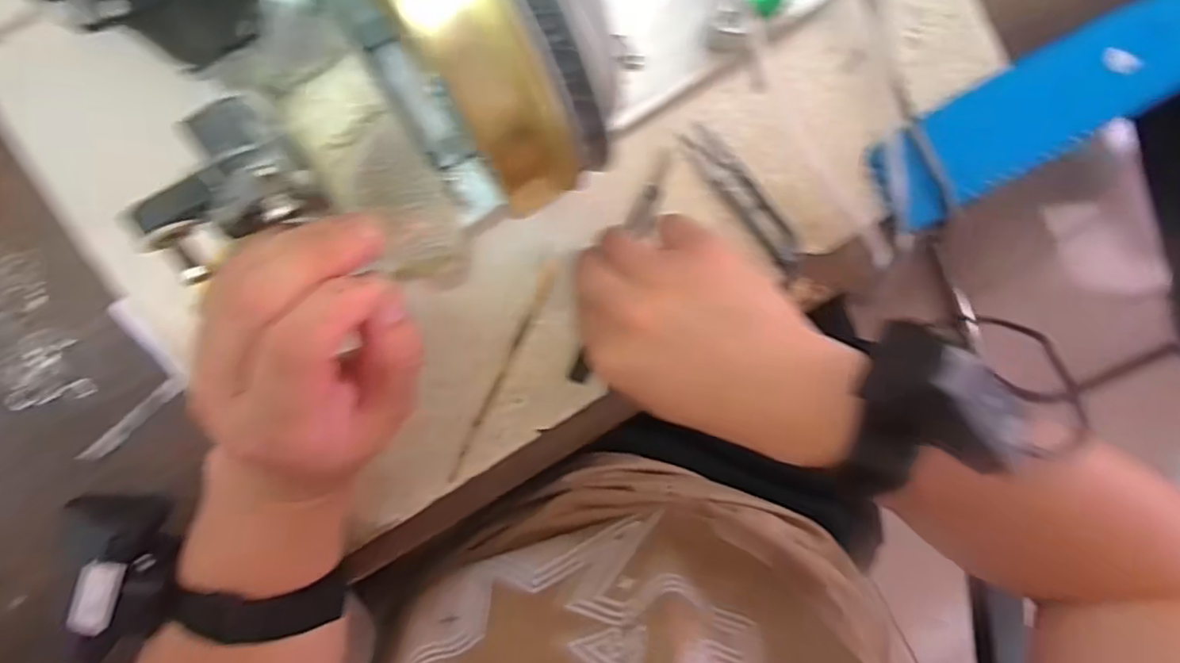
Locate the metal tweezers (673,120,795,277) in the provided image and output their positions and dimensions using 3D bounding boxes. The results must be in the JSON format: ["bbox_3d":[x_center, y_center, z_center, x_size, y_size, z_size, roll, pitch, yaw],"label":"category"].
[{"bbox_3d":[0.096,-0.083,0.384,0.022,0.004,0.105,-42,98,-2],"label":"metal tweezers"}]

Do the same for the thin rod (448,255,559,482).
[{"bbox_3d":[-0.053,0.024,0.372,0.007,0.008,0.143,25,91,-8],"label":"thin rod"}]

